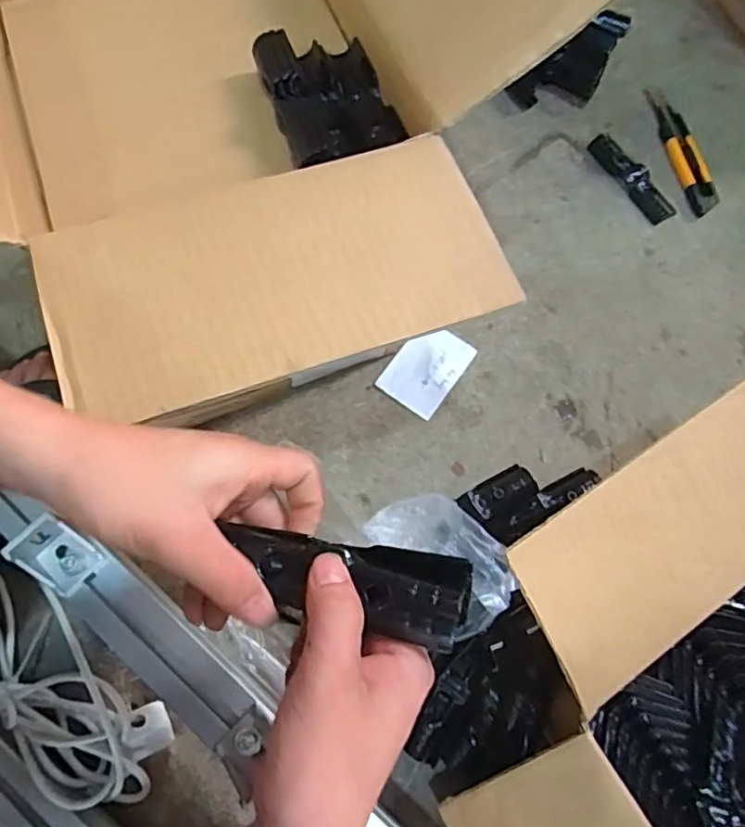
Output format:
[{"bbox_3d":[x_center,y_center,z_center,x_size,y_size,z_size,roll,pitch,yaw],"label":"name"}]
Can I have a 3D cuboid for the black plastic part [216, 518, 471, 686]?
[{"bbox_3d":[-0.017,0.080,0.287,0.121,0.015,0.045,10,71,13],"label":"black plastic part"}]

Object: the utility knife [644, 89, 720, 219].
[{"bbox_3d":[0.375,-0.321,0.733,0.035,0.017,0.181,-12,71,-5],"label":"utility knife"}]

